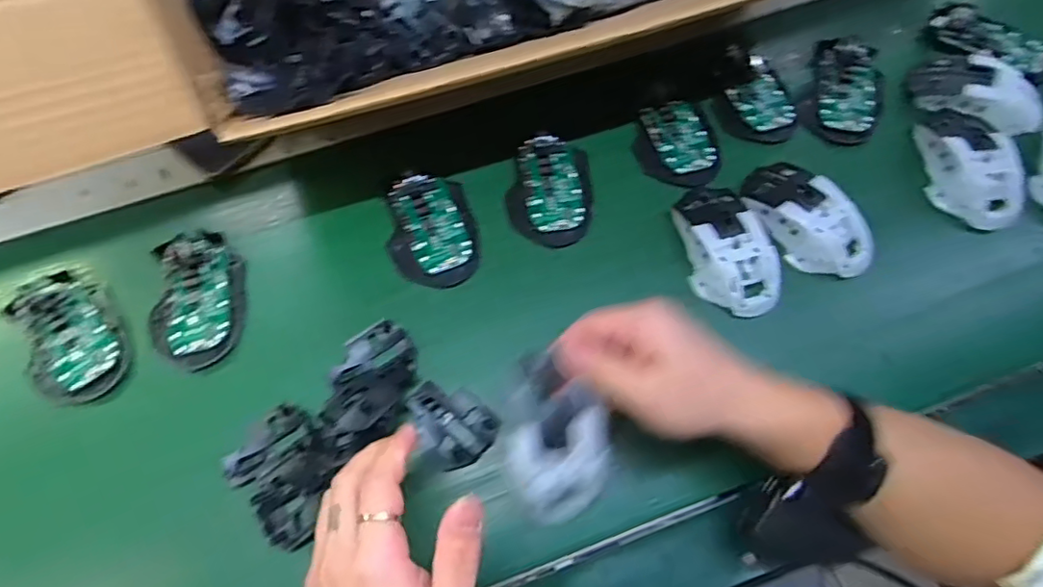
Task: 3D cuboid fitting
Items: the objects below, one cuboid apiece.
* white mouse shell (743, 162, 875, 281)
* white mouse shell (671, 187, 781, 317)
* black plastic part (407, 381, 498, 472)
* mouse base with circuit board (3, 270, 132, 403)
[{"bbox_3d":[0.239,-0.065,0.485,0.062,0.034,0.116,-30,69,-12],"label":"white mouse shell"},{"bbox_3d":[0.167,-0.040,0.474,0.062,0.031,0.117,-17,67,-6],"label":"white mouse shell"},{"bbox_3d":[-0.052,0.095,0.437,0.067,0.014,0.051,40,72,16],"label":"black plastic part"},{"bbox_3d":[-0.359,0.031,0.461,0.068,0.023,0.115,-34,70,-13],"label":"mouse base with circuit board"}]

